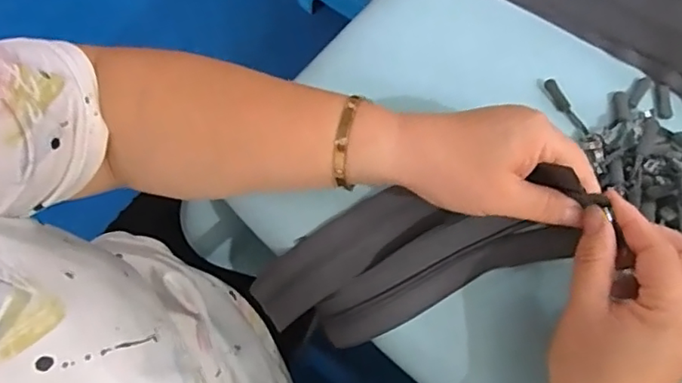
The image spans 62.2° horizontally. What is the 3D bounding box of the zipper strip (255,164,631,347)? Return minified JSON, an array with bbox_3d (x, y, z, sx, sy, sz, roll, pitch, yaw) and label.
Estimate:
[{"bbox_3d":[0.043,0.040,0.357,0.230,0.048,0.085,-17,71,15],"label":"zipper strip"}]

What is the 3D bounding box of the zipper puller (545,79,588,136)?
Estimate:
[{"bbox_3d":[0.159,-0.059,0.397,0.007,0.004,0.047,-26,72,-3],"label":"zipper puller"}]

